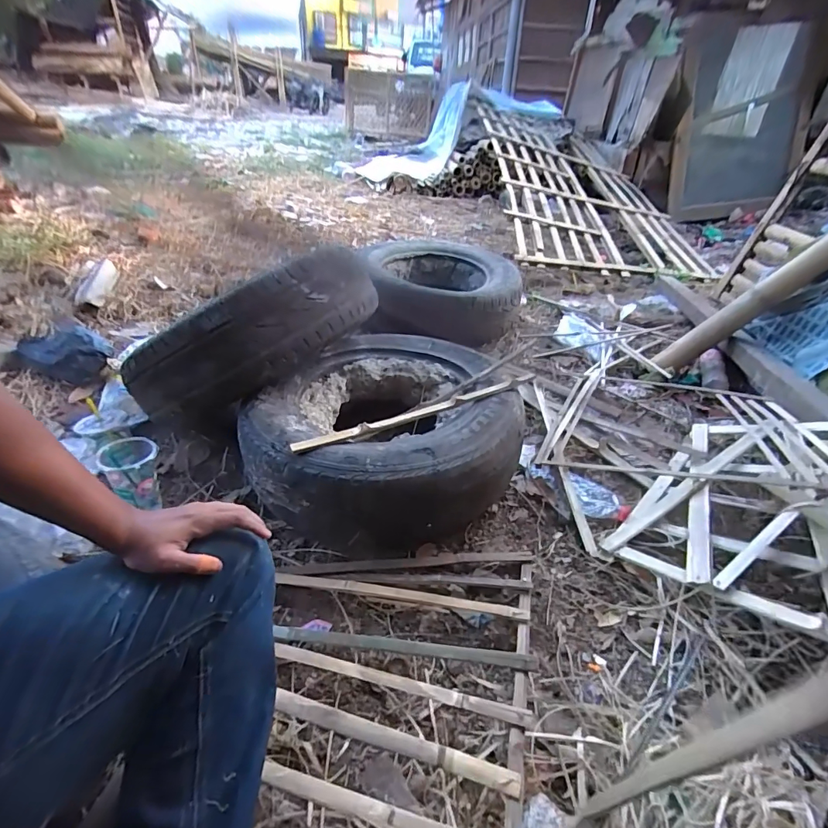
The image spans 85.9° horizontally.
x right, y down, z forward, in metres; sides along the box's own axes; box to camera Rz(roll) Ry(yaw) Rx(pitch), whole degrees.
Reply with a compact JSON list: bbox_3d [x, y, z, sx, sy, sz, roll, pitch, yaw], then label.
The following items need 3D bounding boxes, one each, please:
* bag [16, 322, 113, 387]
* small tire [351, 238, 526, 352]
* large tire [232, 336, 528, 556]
[{"bbox_3d":[-0.972,-0.166,1.252,0.199,0.119,0.155,-26,44,-36],"label":"bag"},{"bbox_3d":[0.085,-0.468,1.663,0.583,0.177,0.585,6,34,4],"label":"small tire"},{"bbox_3d":[-0.033,0.024,0.953,0.492,0.193,0.579,14,36,16],"label":"large tire"}]

